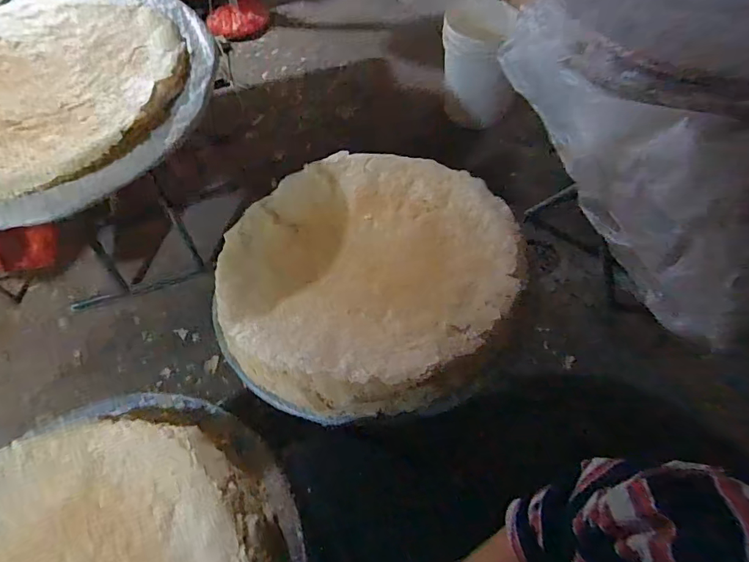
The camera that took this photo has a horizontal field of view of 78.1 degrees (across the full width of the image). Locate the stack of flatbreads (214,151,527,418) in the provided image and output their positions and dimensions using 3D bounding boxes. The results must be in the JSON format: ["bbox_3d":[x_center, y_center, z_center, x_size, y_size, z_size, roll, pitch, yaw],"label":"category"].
[{"bbox_3d":[-0.013,-0.047,0.942,0.605,0.082,0.619,0,58,4],"label":"stack of flatbreads"}]

